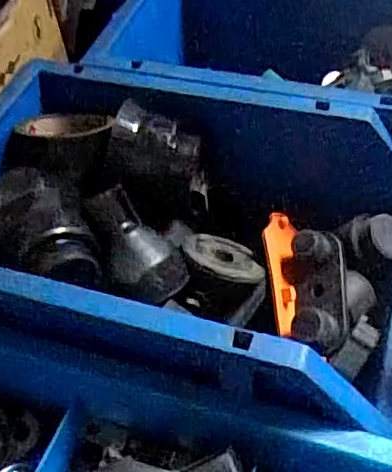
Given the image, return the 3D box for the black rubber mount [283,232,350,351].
[{"bbox_3d":[0.060,0.027,0.304,0.029,0.011,0.060,-2,65,4],"label":"black rubber mount"}]

